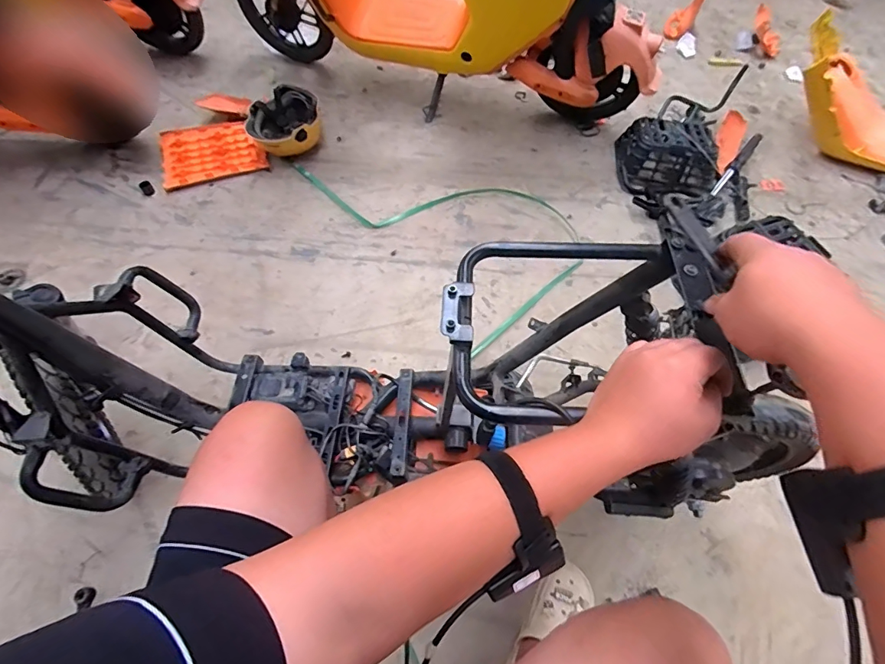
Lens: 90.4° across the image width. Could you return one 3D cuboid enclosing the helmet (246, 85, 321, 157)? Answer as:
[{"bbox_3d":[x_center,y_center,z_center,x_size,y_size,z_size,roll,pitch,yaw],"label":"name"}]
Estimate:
[{"bbox_3d":[-0.512,-0.680,1.465,0.225,0.172,0.210,0,59,0],"label":"helmet"}]

